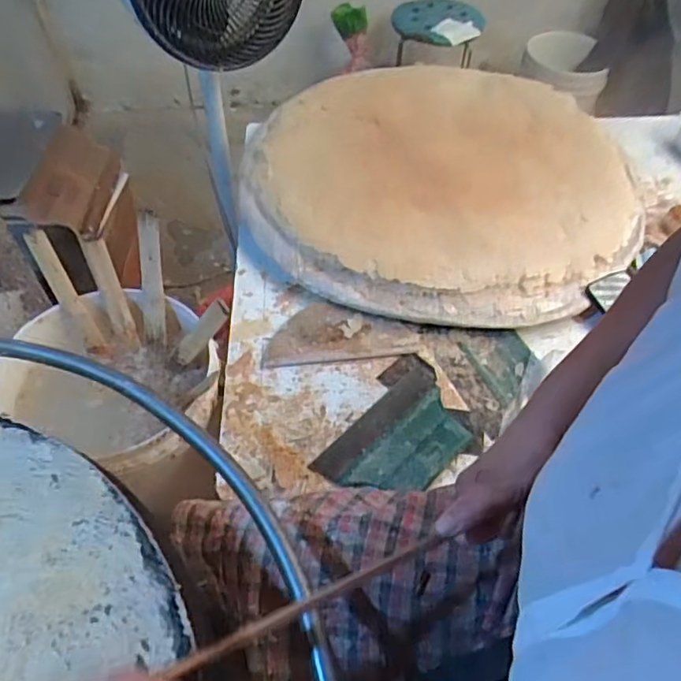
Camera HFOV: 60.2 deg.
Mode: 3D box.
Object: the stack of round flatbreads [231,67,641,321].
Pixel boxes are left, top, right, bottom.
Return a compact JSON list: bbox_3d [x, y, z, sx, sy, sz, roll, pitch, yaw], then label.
[{"bbox_3d":[0.162,-0.285,1.006,0.636,0.063,0.611,16,53,11],"label":"stack of round flatbreads"}]

